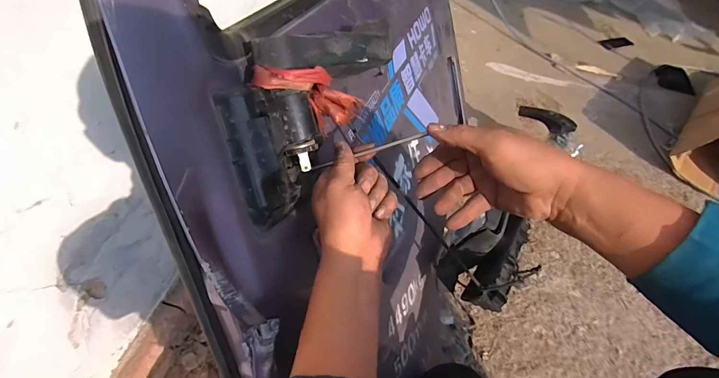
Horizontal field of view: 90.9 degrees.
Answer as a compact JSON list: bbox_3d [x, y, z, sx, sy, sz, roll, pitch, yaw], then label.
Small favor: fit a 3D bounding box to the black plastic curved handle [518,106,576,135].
[{"bbox_3d":[0.599,-0.225,1.129,0.074,0.041,0.196,-23,39,-16],"label":"black plastic curved handle"}]

